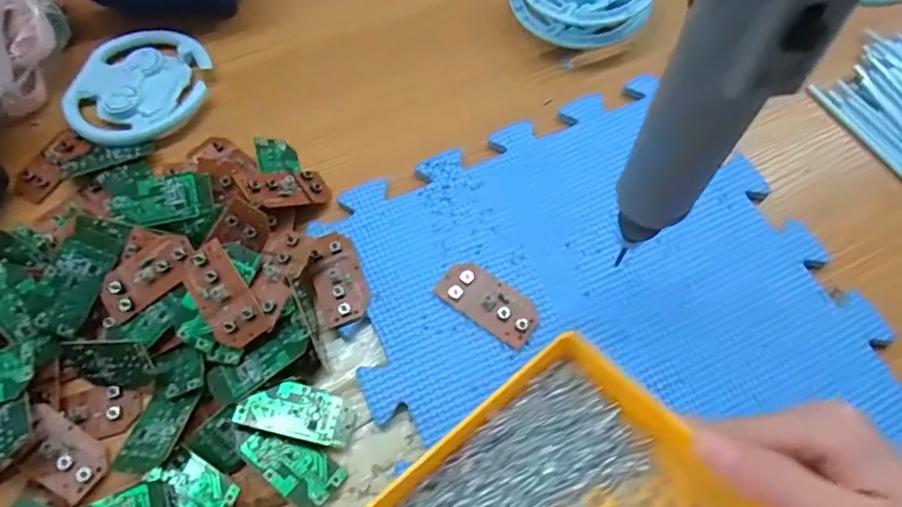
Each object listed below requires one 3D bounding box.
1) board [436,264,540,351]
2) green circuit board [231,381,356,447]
[{"bbox_3d":[0.022,0.028,0.327,0.061,0.008,0.028,34,70,15],"label":"board"},{"bbox_3d":[-0.082,0.085,0.303,0.061,0.004,0.028,16,51,-10],"label":"green circuit board"}]

